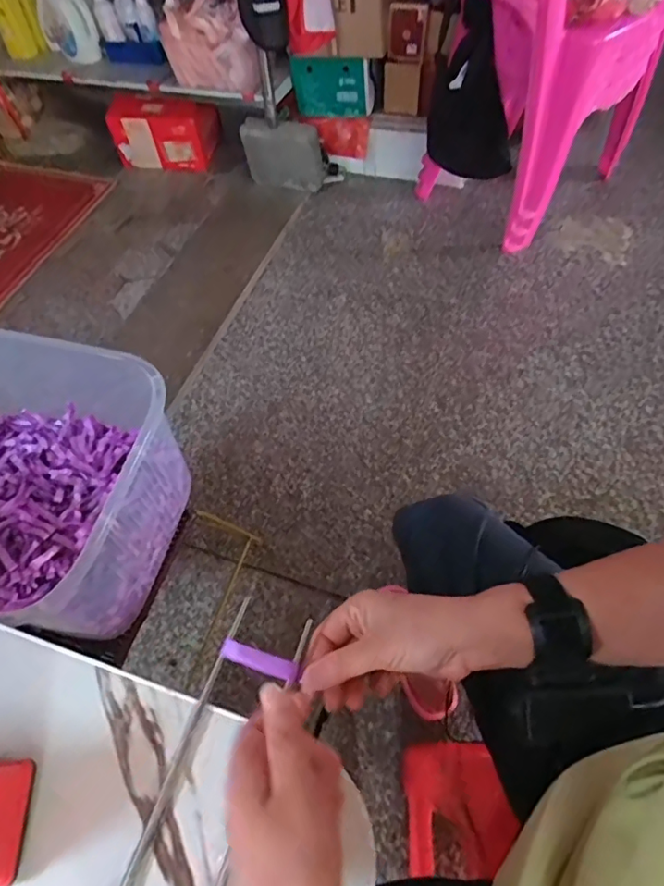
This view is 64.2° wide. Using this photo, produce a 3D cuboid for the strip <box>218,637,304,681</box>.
[{"bbox_3d":[-0.047,0.141,0.345,0.054,0.007,0.012,17,57,7],"label":"strip"}]

